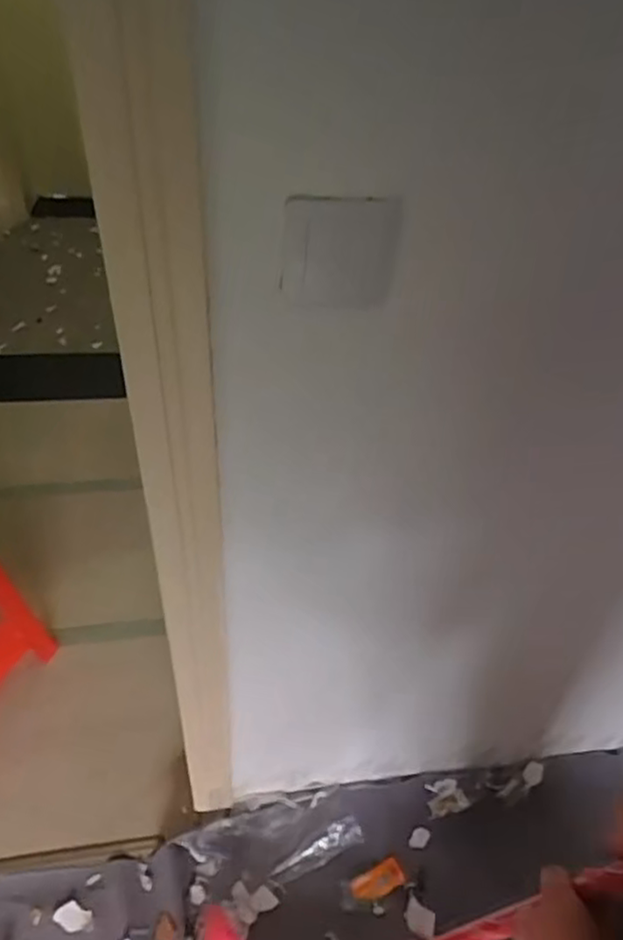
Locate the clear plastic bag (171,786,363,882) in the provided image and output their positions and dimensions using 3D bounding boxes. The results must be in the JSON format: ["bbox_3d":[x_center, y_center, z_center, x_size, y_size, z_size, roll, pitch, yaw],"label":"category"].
[{"bbox_3d":[-0.082,0.728,1.283,0.359,0.169,0.046,-7,15,-8],"label":"clear plastic bag"}]

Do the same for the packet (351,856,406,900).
[{"bbox_3d":[0.131,0.818,1.280,0.108,0.024,0.050,-18,50,-22],"label":"packet"}]

